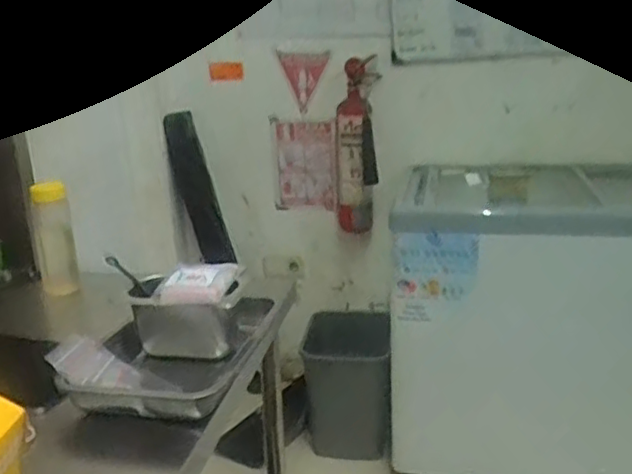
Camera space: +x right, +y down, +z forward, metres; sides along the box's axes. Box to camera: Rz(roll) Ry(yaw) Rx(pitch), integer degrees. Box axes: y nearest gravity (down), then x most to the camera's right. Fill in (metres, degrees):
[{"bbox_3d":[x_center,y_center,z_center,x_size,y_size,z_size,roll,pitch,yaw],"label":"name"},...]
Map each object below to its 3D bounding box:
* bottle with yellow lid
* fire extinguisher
[{"bbox_3d":[-0.442,0.005,1.131,0.061,0.189,0.049,-8,18,-17],"label":"bottle with yellow lid"},{"bbox_3d":[0.108,-0.229,1.772,0.109,0.445,0.112,-2,17,-1],"label":"fire extinguisher"}]

